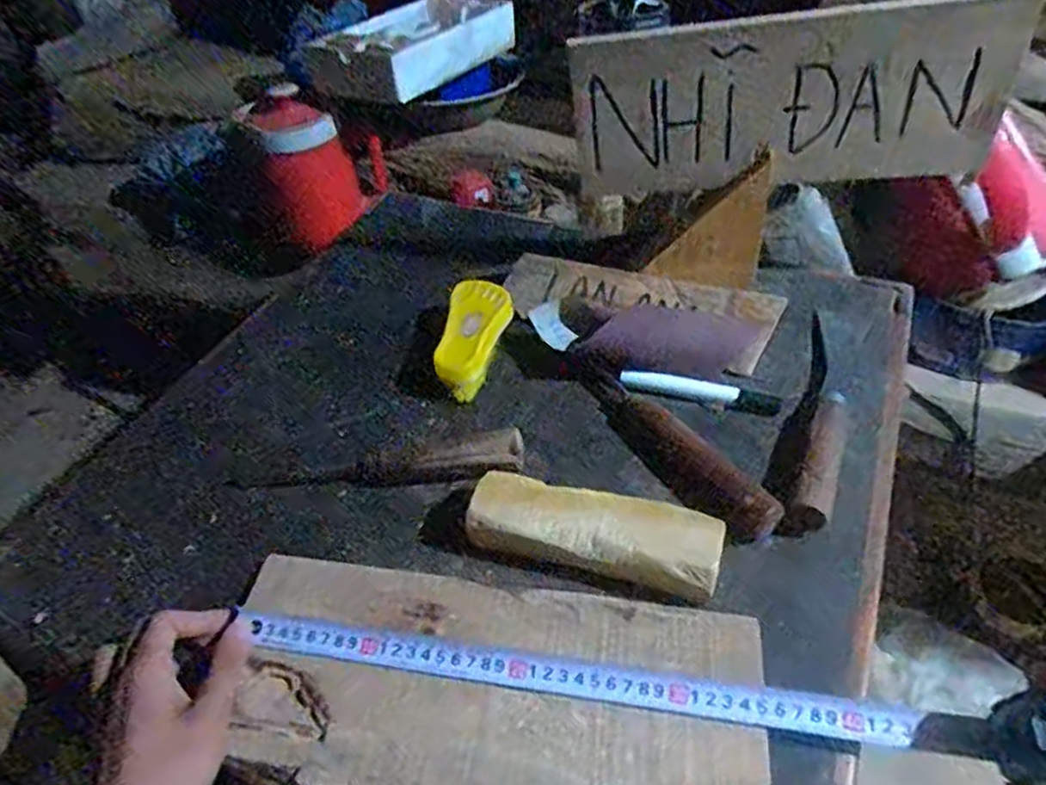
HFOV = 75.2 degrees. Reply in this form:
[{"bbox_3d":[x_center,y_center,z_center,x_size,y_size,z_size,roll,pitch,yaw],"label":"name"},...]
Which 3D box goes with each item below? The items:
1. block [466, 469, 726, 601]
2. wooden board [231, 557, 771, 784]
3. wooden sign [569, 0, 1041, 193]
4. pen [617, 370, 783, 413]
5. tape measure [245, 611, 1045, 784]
[{"bbox_3d":[0.049,0.098,0.478,0.172,0.035,0.053,9,48,14],"label":"block"},{"bbox_3d":[-0.023,0.186,0.424,0.330,0.015,0.141,7,47,11],"label":"wooden board"},{"bbox_3d":[0.217,-0.241,0.573,0.339,0.150,0.024,2,46,7],"label":"wooden sign"},{"bbox_3d":[0.155,-0.003,0.594,0.135,0.013,0.021,9,48,14],"label":"pen"},{"bbox_3d":[0.065,0.177,0.403,0.478,0.073,0.045,2,46,16],"label":"tape measure"}]

